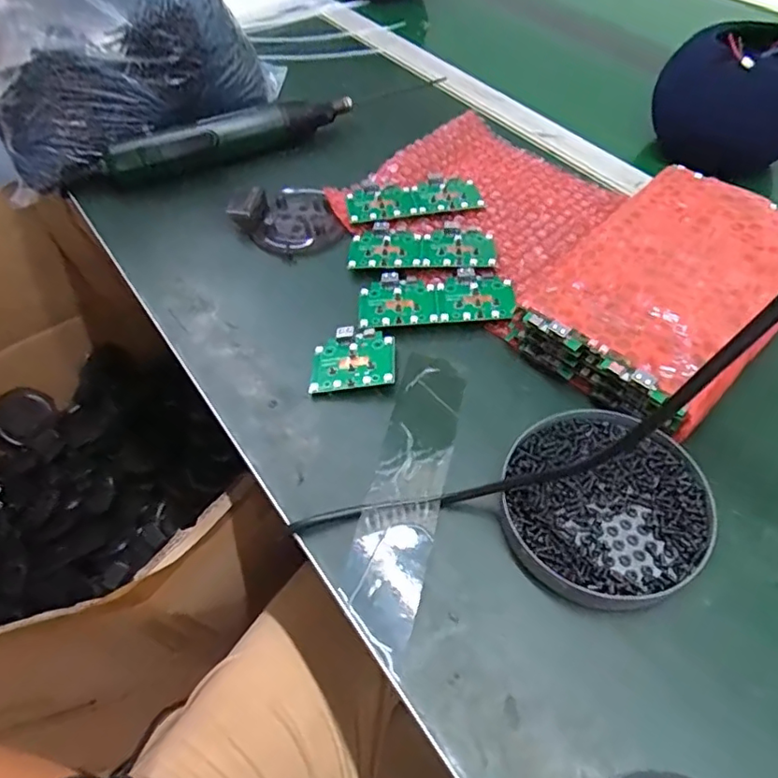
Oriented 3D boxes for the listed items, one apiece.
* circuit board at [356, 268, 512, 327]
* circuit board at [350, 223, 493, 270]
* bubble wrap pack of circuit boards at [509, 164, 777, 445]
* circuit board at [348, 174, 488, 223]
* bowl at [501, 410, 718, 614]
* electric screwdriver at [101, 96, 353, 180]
[{"bbox_3d":[0.037,-0.069,0.441,0.113,0.009,0.056,-2,53,2],"label":"circuit board"},{"bbox_3d":[0.027,-0.118,0.474,0.115,0.004,0.054,1,54,4],"label":"circuit board"},{"bbox_3d":[0.199,-0.067,0.408,0.208,0.049,0.133,-39,61,-23],"label":"bubble wrap pack of circuit boards"},{"bbox_3d":[0.022,-0.172,0.514,0.117,0.004,0.057,-6,53,-1],"label":"circuit board"},{"bbox_3d":[0.122,0.067,0.332,0.109,0.021,0.114,-2,53,2],"label":"bowl"},{"bbox_3d":[-0.149,-0.241,0.558,0.238,0.037,0.034,-21,55,-12],"label":"electric screwdriver"}]

